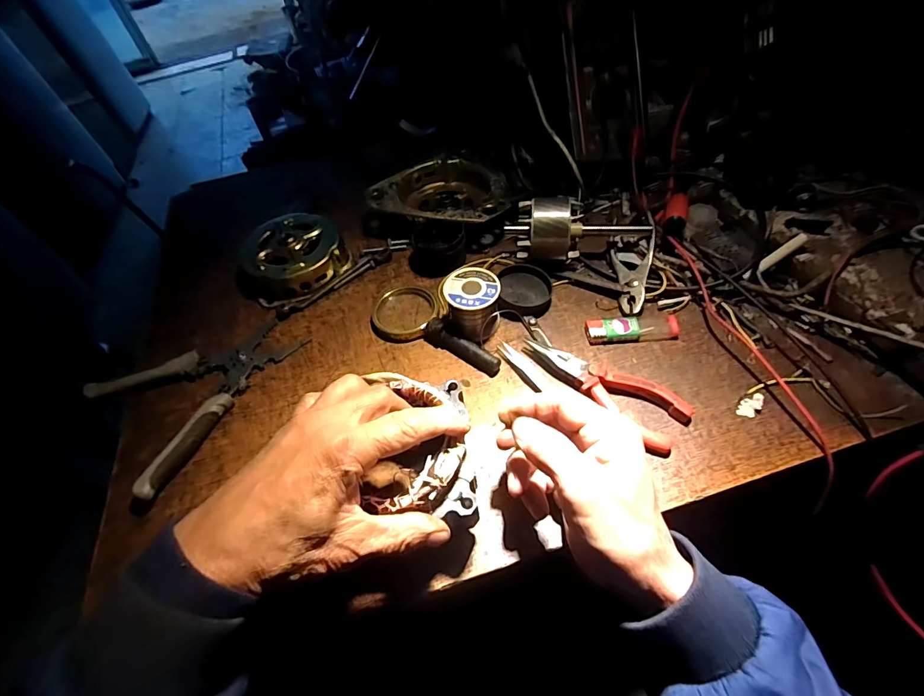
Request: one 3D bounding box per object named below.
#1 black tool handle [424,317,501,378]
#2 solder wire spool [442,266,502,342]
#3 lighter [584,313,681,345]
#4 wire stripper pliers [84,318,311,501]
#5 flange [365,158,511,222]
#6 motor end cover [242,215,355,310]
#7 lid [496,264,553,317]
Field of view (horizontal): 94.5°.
[{"bbox_3d":[-0.001,-0.002,0.401,0.081,0.023,0.017,31,61,24],"label":"black tool handle"},{"bbox_3d":[0.011,-0.042,0.408,0.051,0.046,0.052,-10,53,-1],"label":"solder wire spool"},{"bbox_3d":[0.160,-0.019,0.403,0.083,0.013,0.026,-5,53,1],"label":"lighter"},{"bbox_3d":[-0.252,0.029,0.399,0.125,0.019,0.180,24,58,20],"label":"wire stripper pliers"},{"bbox_3d":[-0.020,-0.182,0.522,0.167,0.045,0.126,15,56,15],"label":"flange"},{"bbox_3d":[-0.188,-0.105,0.483,0.111,0.035,0.120,-25,56,-14],"label":"motor end cover"},{"bbox_3d":[0.064,-0.057,0.430,0.053,0.018,0.059,3,53,6],"label":"lid"}]

